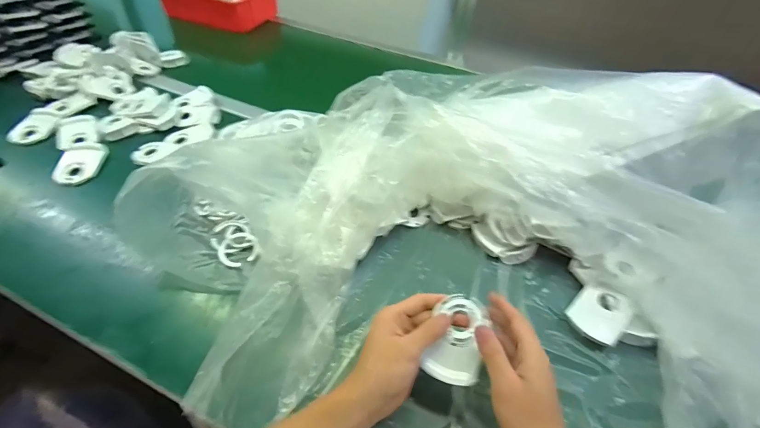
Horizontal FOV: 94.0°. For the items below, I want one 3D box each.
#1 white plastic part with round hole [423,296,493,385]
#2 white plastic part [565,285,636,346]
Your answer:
[{"bbox_3d":[0.080,0.127,0.362,0.050,0.016,0.084,12,71,18],"label":"white plastic part with round hole"},{"bbox_3d":[0.272,0.123,0.439,0.059,0.015,0.072,31,63,30],"label":"white plastic part"}]

